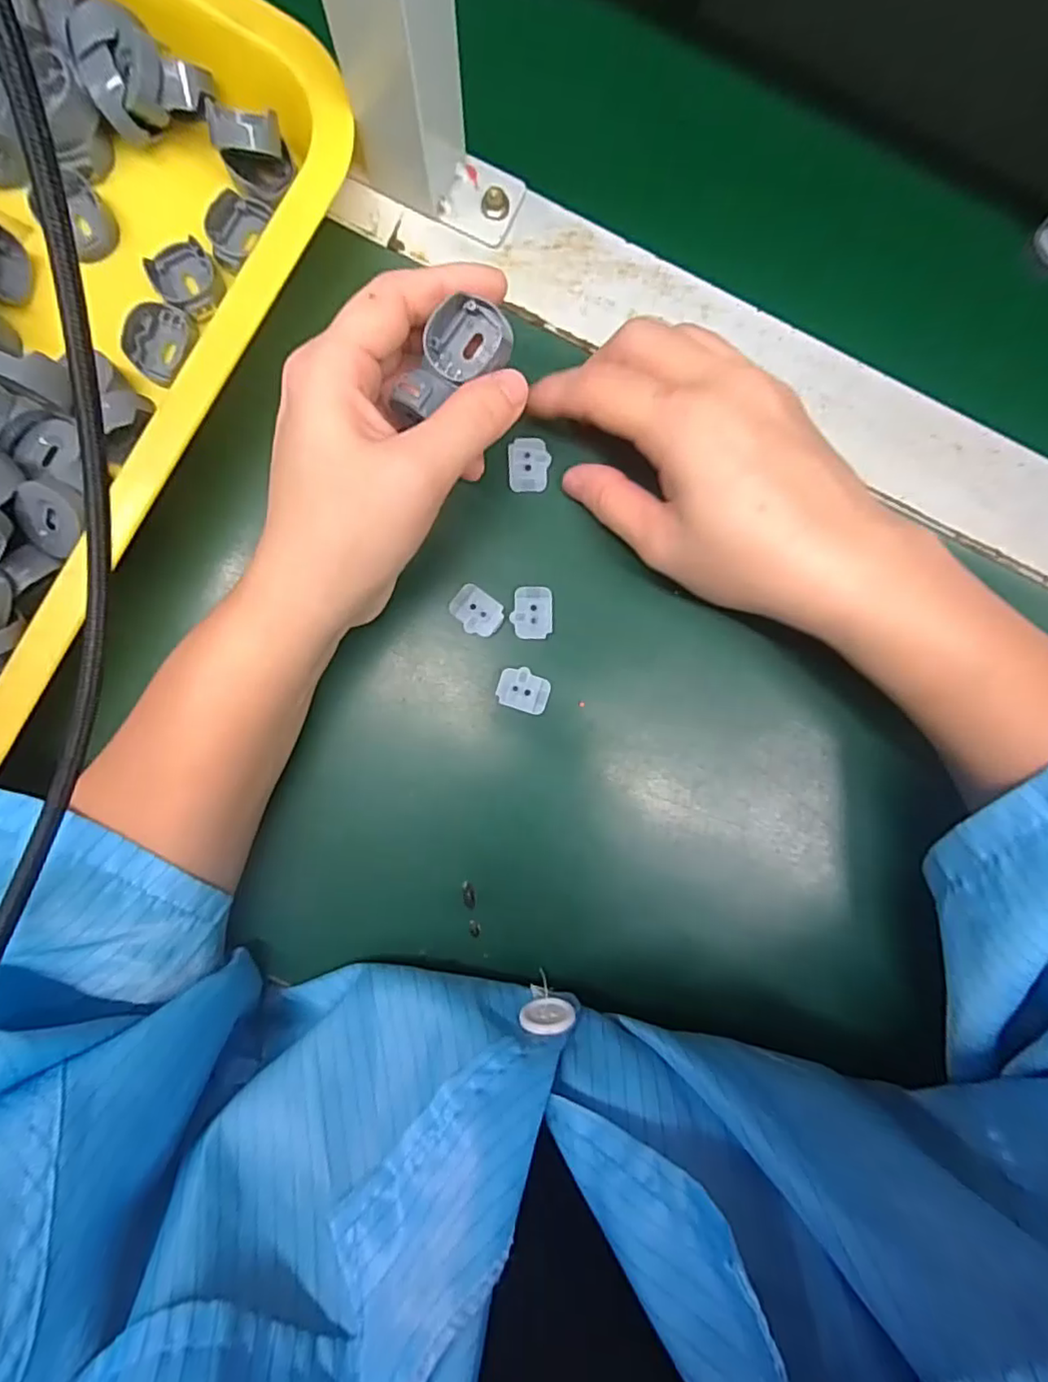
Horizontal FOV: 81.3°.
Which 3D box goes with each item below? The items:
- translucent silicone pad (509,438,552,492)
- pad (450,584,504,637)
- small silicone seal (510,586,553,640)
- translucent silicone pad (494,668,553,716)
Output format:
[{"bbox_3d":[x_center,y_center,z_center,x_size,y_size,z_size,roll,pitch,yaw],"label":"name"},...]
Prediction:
[{"bbox_3d":[0.002,-0.094,0.254,0.017,0.004,0.021,-3,91,-2],"label":"translucent silicone pad"},{"bbox_3d":[-0.020,-0.033,0.253,0.022,0.004,0.017,37,89,-2],"label":"pad"},{"bbox_3d":[0.003,-0.033,0.255,0.017,0.004,0.022,1,90,-2],"label":"small silicone seal"},{"bbox_3d":[0.000,0.000,0.253,0.021,0.004,0.017,17,90,-2],"label":"translucent silicone pad"}]

